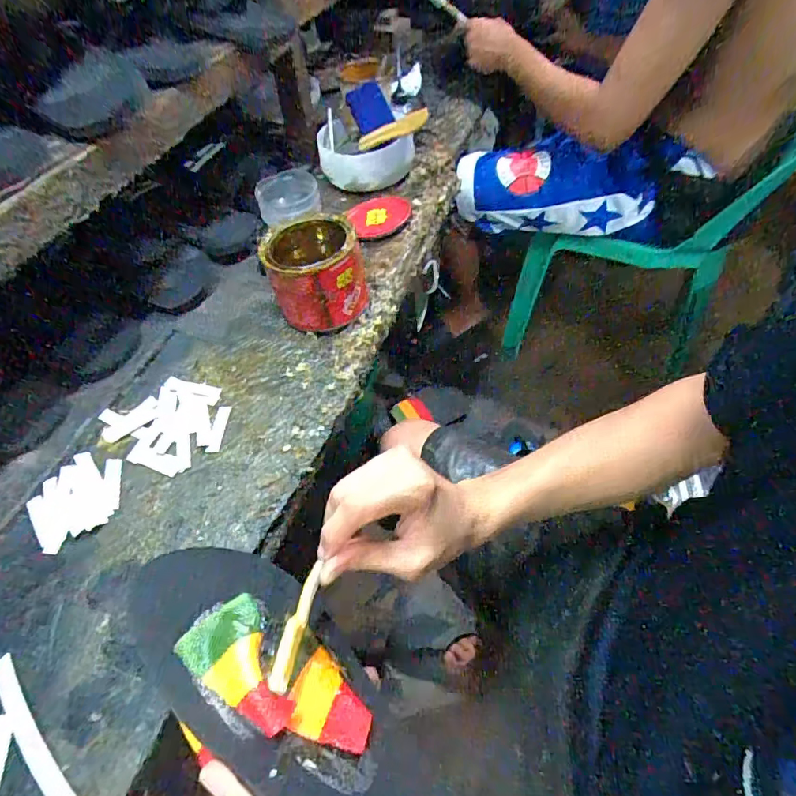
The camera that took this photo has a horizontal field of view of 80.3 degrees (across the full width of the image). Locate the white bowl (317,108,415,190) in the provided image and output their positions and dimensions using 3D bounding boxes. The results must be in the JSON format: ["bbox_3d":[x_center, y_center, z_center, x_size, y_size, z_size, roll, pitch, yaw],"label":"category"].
[{"bbox_3d":[-0.050,-0.384,0.727,0.142,0.057,0.139,-1,55,2],"label":"white bowl"}]

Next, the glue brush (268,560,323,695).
[{"bbox_3d":[-0.063,0.143,0.299,0.011,0.009,0.079,7,41,8],"label":"glue brush"}]

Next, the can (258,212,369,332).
[{"bbox_3d":[-0.095,-0.143,0.539,0.103,0.100,0.107,-19,56,-10],"label":"can"}]

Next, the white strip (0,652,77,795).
[{"bbox_3d":[-0.253,0.232,0.326,0.126,0.007,0.014,38,59,23],"label":"white strip"}]

